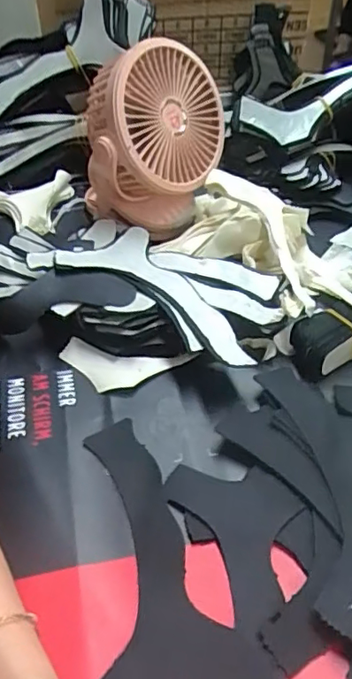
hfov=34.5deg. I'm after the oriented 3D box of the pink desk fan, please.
[{"bbox_3d":[-0.020,-0.190,0.540,0.129,0.161,0.118,-17,47,-15],"label":"pink desk fan"}]

